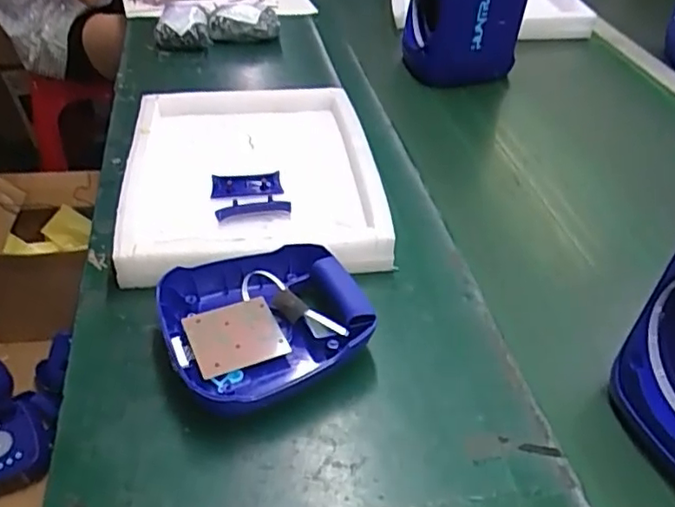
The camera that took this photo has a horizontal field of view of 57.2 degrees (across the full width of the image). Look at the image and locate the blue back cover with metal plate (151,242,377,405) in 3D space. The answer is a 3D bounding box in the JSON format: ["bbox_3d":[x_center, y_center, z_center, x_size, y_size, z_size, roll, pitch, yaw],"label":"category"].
[{"bbox_3d":[-0.065,0.062,0.564,0.171,0.043,0.160,-15,45,-21],"label":"blue back cover with metal plate"}]

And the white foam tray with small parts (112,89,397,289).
[{"bbox_3d":[-0.105,-0.105,0.749,0.290,0.040,0.367,-3,41,-9],"label":"white foam tray with small parts"}]

